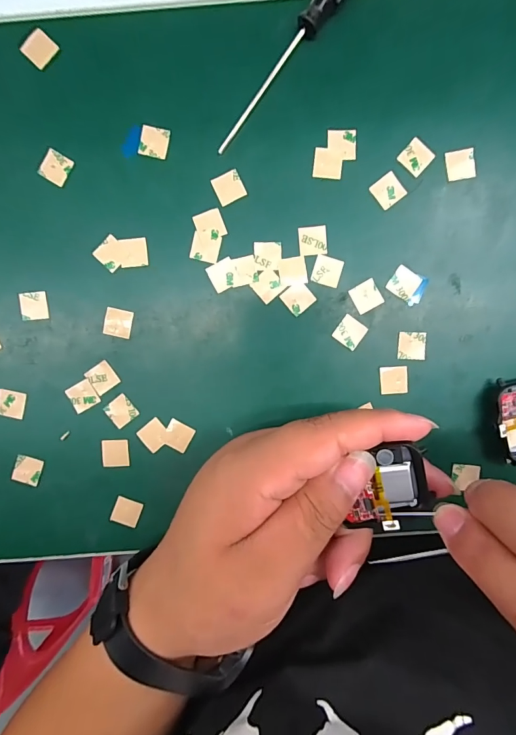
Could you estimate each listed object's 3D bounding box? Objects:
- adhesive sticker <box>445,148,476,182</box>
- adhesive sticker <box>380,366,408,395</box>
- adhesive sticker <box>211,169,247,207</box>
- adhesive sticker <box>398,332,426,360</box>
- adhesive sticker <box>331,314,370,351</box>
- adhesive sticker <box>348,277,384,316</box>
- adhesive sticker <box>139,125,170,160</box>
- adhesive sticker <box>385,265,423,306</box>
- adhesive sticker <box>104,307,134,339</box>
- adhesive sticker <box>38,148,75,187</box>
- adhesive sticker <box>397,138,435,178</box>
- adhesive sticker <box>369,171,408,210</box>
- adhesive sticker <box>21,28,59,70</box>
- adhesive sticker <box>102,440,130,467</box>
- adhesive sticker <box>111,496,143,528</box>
[{"bbox_3d":[0.110,-0.110,0.210,0.015,0.004,0.015,-9,97,4],"label":"adhesive sticker"},{"bbox_3d":[0.077,0.007,0.218,0.015,0.004,0.015,-5,95,1],"label":"adhesive sticker"},{"bbox_3d":[-0.016,-0.099,0.212,0.015,0.004,0.016,-27,95,0],"label":"adhesive sticker"},{"bbox_3d":[0.087,-0.012,0.218,0.015,0.004,0.015,1,95,1],"label":"adhesive sticker"},{"bbox_3d":[0.052,-0.020,0.218,0.015,0.004,0.015,36,94,-2],"label":"adhesive sticker"},{"bbox_3d":[0.061,-0.040,0.214,0.015,0.004,0.015,-29,94,3],"label":"adhesive sticker"},{"bbox_3d":[-0.056,-0.122,0.210,0.015,0.004,0.016,11,94,-4],"label":"adhesive sticker"},{"bbox_3d":[0.083,-0.045,0.216,0.019,0.004,0.016,34,95,-2],"label":"adhesive sticker"},{"bbox_3d":[-0.079,-0.025,0.218,0.015,0.004,0.015,12,97,-1],"label":"adhesive sticker"},{"bbox_3d":[-0.111,-0.109,0.211,0.015,0.004,0.016,28,94,-2],"label":"adhesive sticker"},{"bbox_3d":[0.086,-0.114,0.208,0.016,0.004,0.015,41,94,-3],"label":"adhesive sticker"},{"bbox_3d":[0.071,-0.097,0.210,0.016,0.004,0.016,-38,93,3],"label":"adhesive sticker"},{"bbox_3d":[-0.117,-0.170,0.206,0.016,0.004,0.016,-44,93,4],"label":"adhesive sticker"},{"bbox_3d":[-0.082,0.050,0.224,0.015,0.004,0.015,-3,88,-1],"label":"adhesive sticker"},{"bbox_3d":[-0.077,0.085,0.227,0.015,0.004,0.015,19,84,-8],"label":"adhesive sticker"}]

